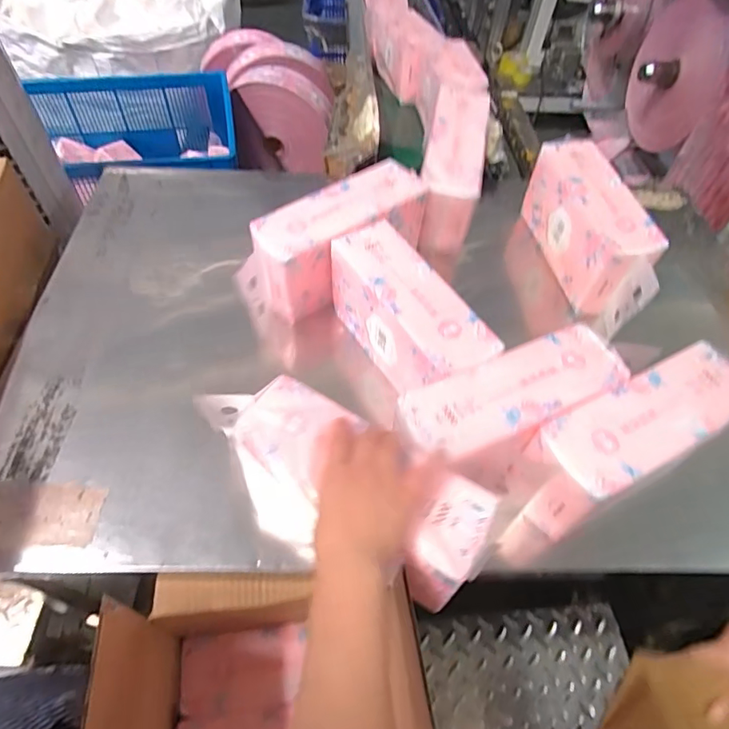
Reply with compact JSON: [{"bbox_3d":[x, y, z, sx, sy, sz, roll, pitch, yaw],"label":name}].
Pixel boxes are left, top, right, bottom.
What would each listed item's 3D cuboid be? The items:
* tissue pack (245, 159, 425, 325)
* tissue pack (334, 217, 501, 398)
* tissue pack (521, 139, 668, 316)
[{"bbox_3d":[-0.035,-0.186,0.740,0.256,0.132,0.096,-34,63,-24],"label":"tissue pack"},{"bbox_3d":[0.053,-0.060,0.647,0.091,0.118,0.248,-25,60,-19],"label":"tissue pack"},{"bbox_3d":[0.341,-0.219,0.766,0.093,0.122,0.260,-8,56,-9],"label":"tissue pack"}]

